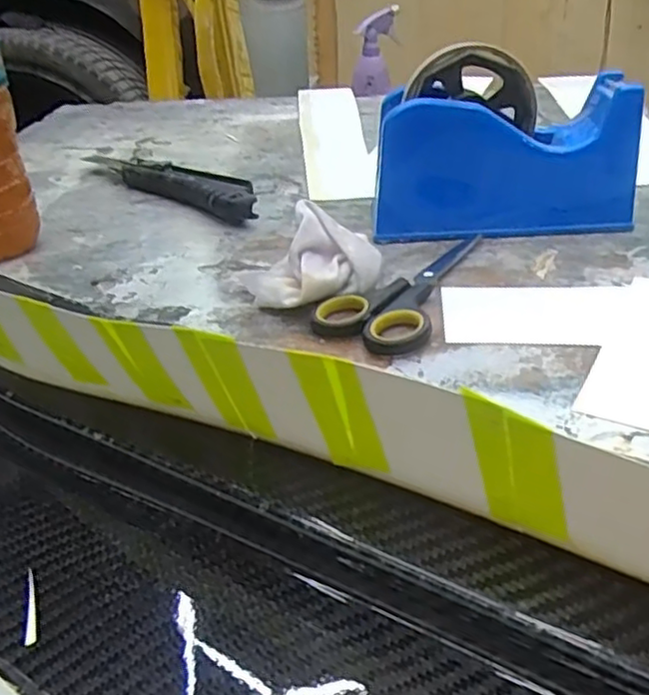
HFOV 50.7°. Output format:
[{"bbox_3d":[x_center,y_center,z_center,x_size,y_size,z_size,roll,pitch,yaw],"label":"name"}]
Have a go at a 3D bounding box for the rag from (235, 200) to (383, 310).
[{"bbox_3d":[-0.008,-0.048,0.372,0.067,0.041,0.054,-19,36,-22],"label":"rag"}]

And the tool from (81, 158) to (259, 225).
[{"bbox_3d":[-0.120,-0.130,0.528,0.207,0.023,0.033,24,42,35],"label":"tool"}]

